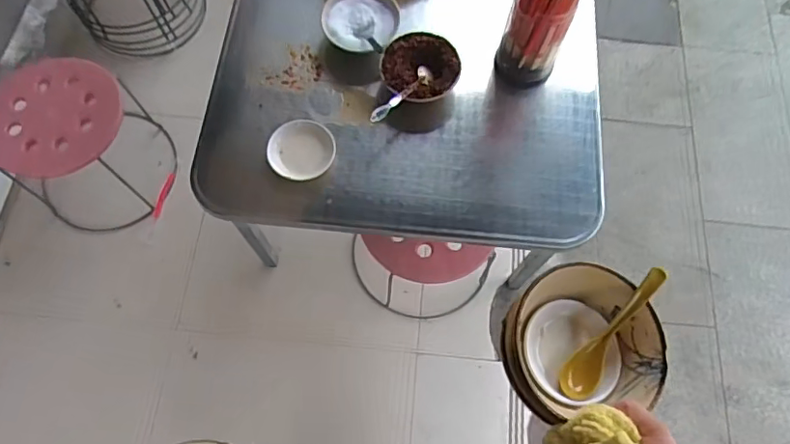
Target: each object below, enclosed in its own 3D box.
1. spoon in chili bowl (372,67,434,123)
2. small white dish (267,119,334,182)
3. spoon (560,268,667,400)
[{"bbox_3d":[0.013,-0.211,0.899,0.031,0.018,0.141,39,74,12],"label":"spoon in chili bowl"},{"bbox_3d":[-0.156,-0.121,0.901,0.109,0.018,0.102,2,70,0],"label":"small white dish"},{"bbox_3d":[0.239,0.119,0.587,0.038,0.034,0.166,38,92,12],"label":"spoon"}]

